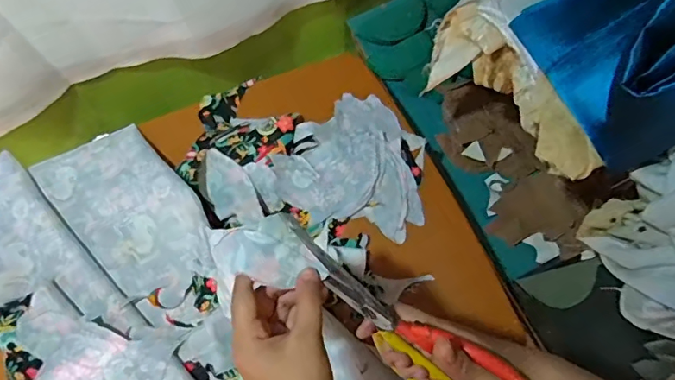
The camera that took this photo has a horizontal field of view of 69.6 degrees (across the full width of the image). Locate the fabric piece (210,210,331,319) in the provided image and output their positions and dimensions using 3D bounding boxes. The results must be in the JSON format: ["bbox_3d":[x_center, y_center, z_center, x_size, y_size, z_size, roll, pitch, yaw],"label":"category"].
[{"bbox_3d":[-0.054,0.045,0.349,0.072,0.017,0.059,-23,70,-8],"label":"fabric piece"}]

